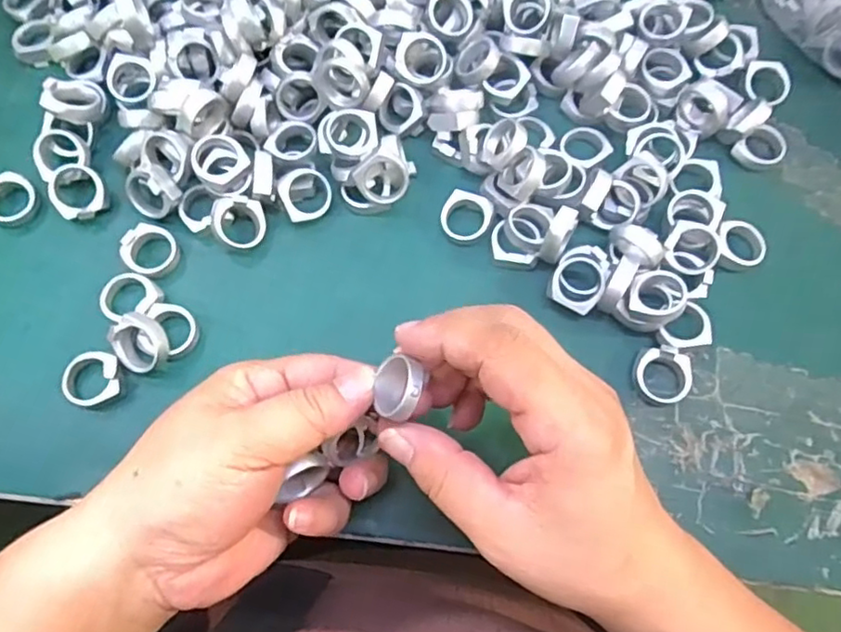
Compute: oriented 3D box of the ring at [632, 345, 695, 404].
[{"bbox_3d":[0.114,0.028,0.291,0.025,0.010,0.025,0,72,-1],"label":"ring"}]

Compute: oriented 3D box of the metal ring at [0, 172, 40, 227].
[{"bbox_3d":[-0.208,-0.059,0.314,0.024,0.013,0.025,0,72,-1],"label":"metal ring"}]

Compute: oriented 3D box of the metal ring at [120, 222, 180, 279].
[{"bbox_3d":[-0.134,-0.032,0.307,0.027,0.008,0.025,0,72,-1],"label":"metal ring"}]

